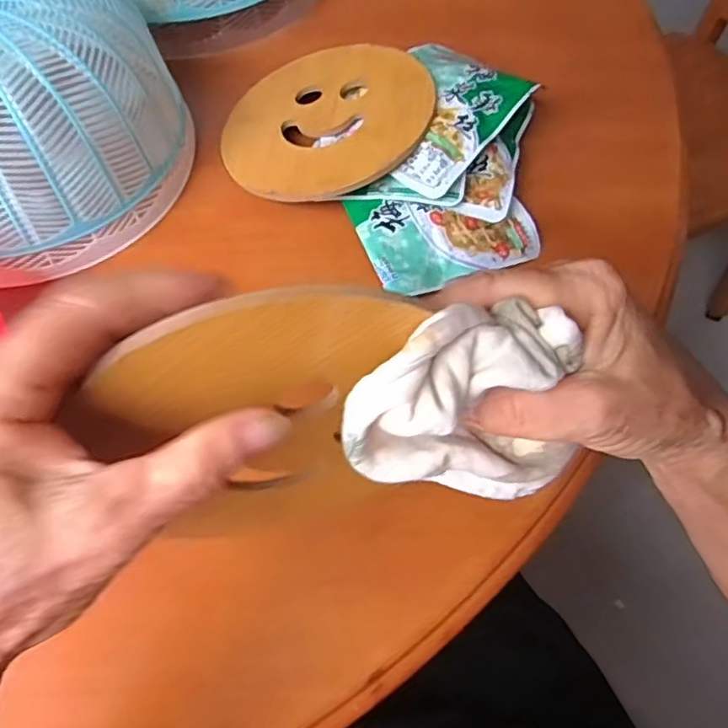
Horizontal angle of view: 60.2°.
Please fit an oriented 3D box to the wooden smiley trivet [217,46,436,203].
[{"bbox_3d":[-0.029,-0.185,0.473,0.160,0.004,0.157,-7,59,13],"label":"wooden smiley trivet"}]

